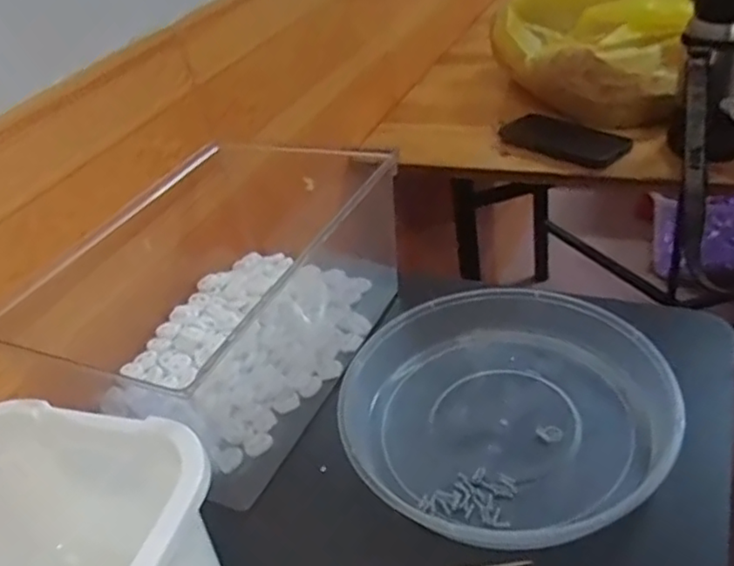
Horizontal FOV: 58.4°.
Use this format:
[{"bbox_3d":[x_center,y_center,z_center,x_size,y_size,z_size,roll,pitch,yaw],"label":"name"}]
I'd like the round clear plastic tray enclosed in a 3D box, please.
[{"bbox_3d":[0.104,0.091,0.488,0.231,0.048,0.221,1,39,17],"label":"round clear plastic tray"}]

